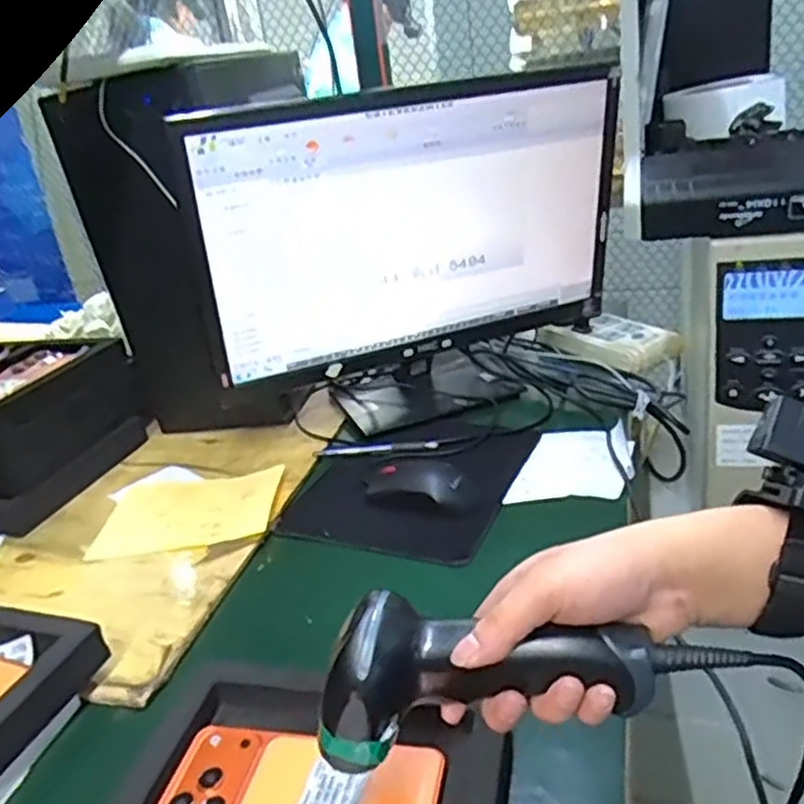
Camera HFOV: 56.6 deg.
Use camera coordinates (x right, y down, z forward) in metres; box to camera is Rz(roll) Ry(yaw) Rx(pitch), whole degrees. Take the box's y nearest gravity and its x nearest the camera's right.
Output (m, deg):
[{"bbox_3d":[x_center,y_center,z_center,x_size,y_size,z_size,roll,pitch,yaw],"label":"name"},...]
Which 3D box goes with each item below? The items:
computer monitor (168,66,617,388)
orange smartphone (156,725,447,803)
[{"bbox_3d":[0.020,-0.198,0.858,0.508,0.296,0.070,-17,26,-20],"label":"computer monitor"},{"bbox_3d":[-0.058,0.230,0.447,0.161,0.015,0.073,0,25,14],"label":"orange smartphone"}]

